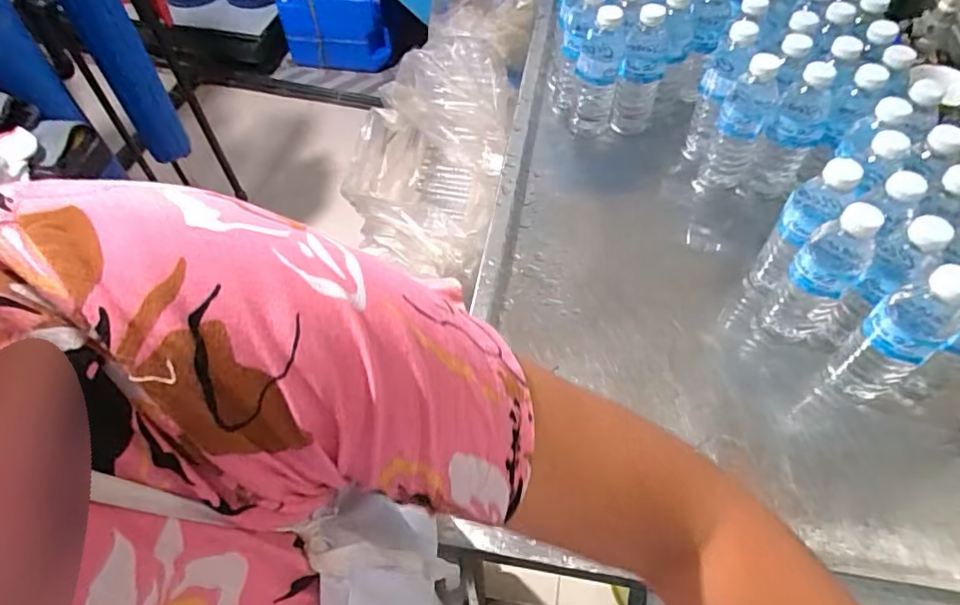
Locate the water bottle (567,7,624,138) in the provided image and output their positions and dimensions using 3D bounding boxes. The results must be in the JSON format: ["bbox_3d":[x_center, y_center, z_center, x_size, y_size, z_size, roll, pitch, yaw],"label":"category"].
[{"bbox_3d":[0.162,-0.315,0.780,0.058,0.171,0.062,10,56,7],"label":"water bottle"}]

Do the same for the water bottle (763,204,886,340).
[{"bbox_3d":[0.337,-0.027,0.563,0.074,0.168,0.060,-37,63,-23],"label":"water bottle"}]

